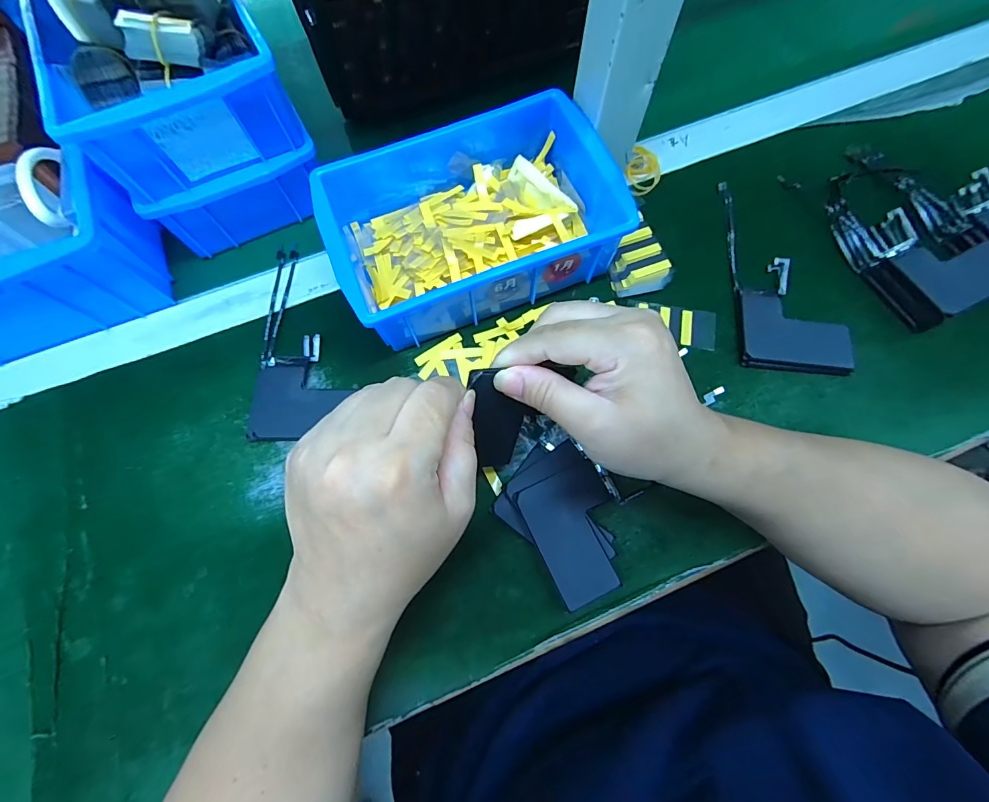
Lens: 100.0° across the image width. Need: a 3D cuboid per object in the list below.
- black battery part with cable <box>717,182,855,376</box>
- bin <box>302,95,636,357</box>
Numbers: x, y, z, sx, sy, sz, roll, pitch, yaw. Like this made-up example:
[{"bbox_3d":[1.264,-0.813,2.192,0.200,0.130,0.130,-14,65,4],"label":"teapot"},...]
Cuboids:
[{"bbox_3d":[0.221,-0.102,0.324,0.075,0.013,0.170,1,73,1],"label":"black battery part with cable"},{"bbox_3d":[-0.019,-0.136,0.314,0.201,0.064,0.142,-21,73,-5],"label":"bin"}]

